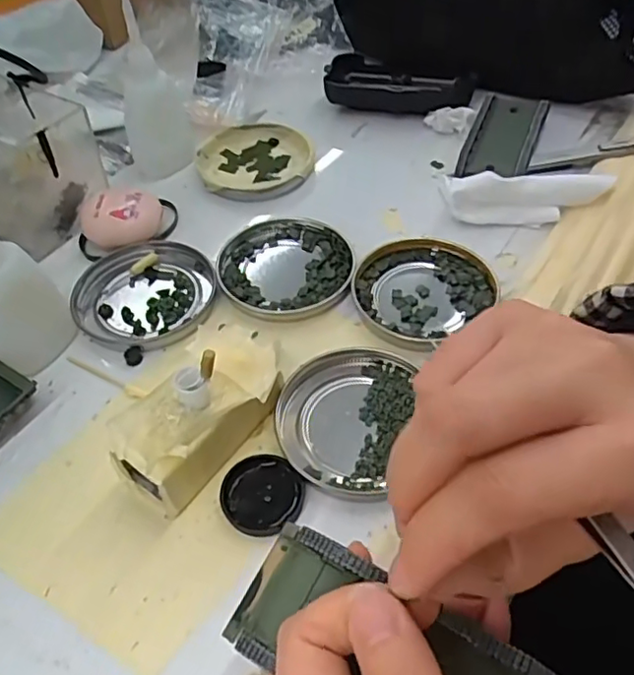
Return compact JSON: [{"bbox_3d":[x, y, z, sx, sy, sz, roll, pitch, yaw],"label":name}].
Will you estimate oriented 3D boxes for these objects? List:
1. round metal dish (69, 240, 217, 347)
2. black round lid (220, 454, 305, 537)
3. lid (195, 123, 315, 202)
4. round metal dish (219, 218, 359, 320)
[{"bbox_3d":[-0.100,-0.028,0.349,0.076,0.010,0.075,-1,50,1],"label":"round metal dish"},{"bbox_3d":[-0.024,0.069,0.268,0.034,0.007,0.035,-1,50,1],"label":"black round lid"},{"bbox_3d":[-0.043,-0.125,0.429,0.079,0.013,0.076,-1,50,1],"label":"lid"},{"bbox_3d":[-0.019,-0.044,0.360,0.077,0.008,0.078,-1,50,1],"label":"round metal dish"}]

